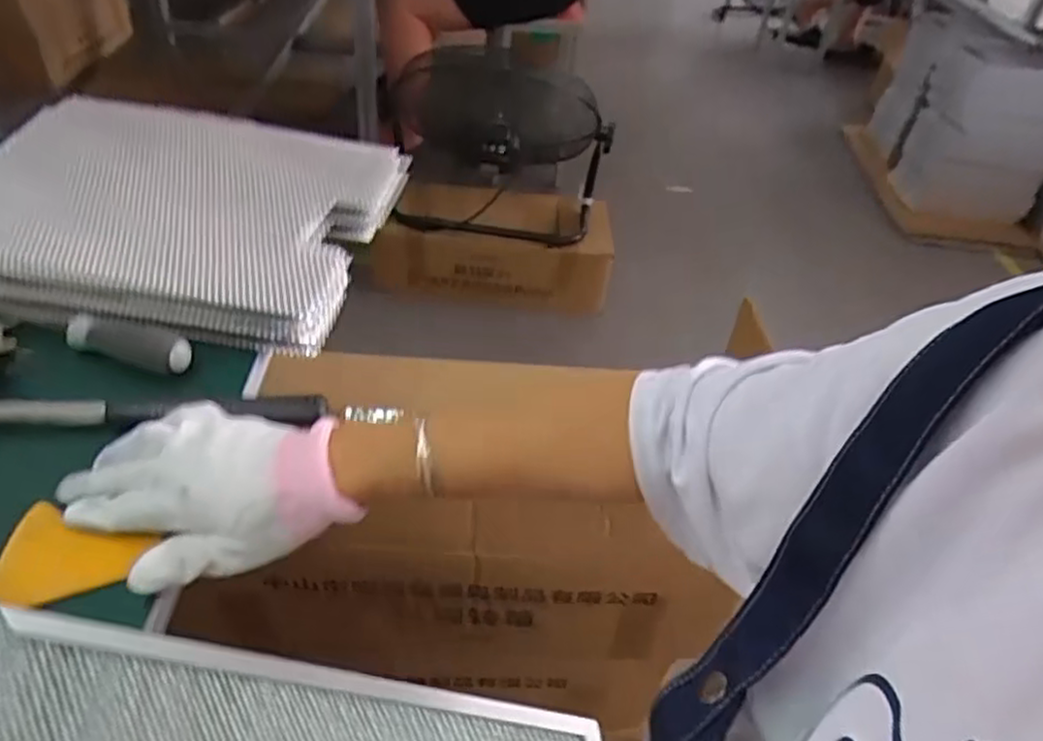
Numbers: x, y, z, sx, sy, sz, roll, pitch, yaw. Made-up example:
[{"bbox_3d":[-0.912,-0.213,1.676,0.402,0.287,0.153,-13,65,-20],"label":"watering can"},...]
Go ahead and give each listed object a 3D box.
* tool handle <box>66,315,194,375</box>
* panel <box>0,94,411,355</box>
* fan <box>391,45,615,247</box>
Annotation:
[{"bbox_3d":[-0.268,-0.020,0.498,0.089,0.022,0.029,15,43,7],"label":"tool handle"},{"bbox_3d":[-0.293,-0.133,0.598,0.335,0.045,0.271,10,42,2],"label":"panel"},{"bbox_3d":[-0.033,-0.509,1.615,0.496,0.455,0.313,-16,47,-24],"label":"fan"}]

